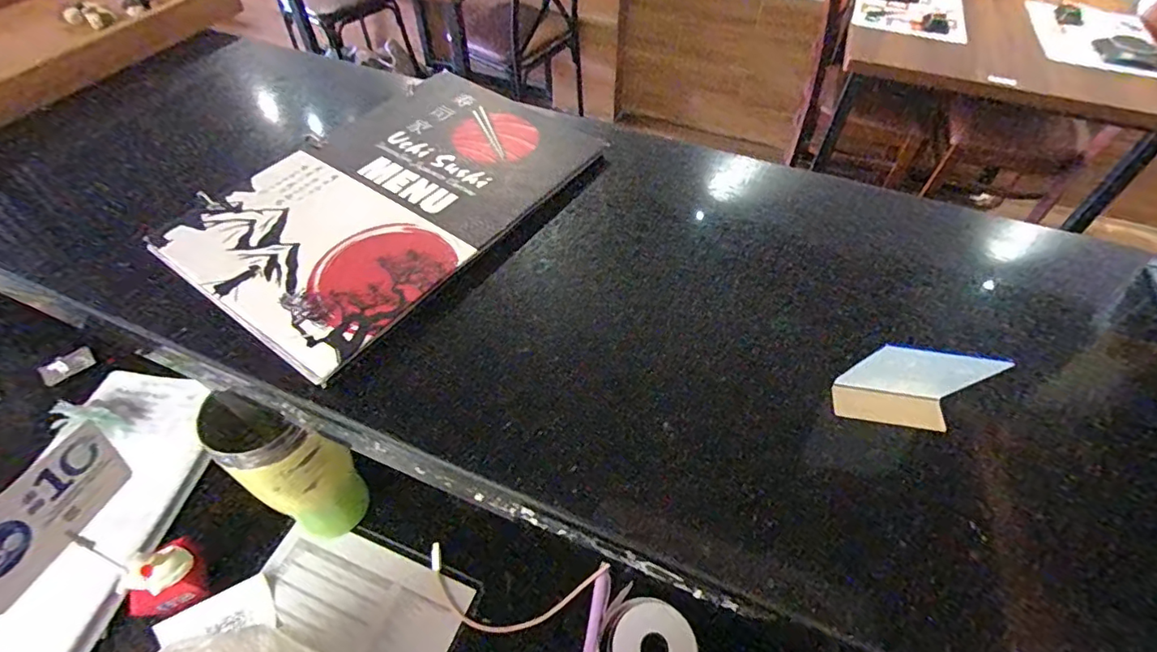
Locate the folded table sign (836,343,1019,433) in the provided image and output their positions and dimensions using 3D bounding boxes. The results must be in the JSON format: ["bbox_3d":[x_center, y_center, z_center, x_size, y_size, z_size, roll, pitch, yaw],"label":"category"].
[{"bbox_3d":[0.179,0.030,0.291,0.060,0.066,0.017,11,53,9],"label":"folded table sign"}]

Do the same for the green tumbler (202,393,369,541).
[{"bbox_3d":[-0.255,0.124,0.489,0.078,0.201,0.075,0,52,0],"label":"green tumbler"}]

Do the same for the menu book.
[{"bbox_3d":[-0.136,-0.106,0.417,0.185,0.018,0.294,30,57,21],"label":"menu book"}]

